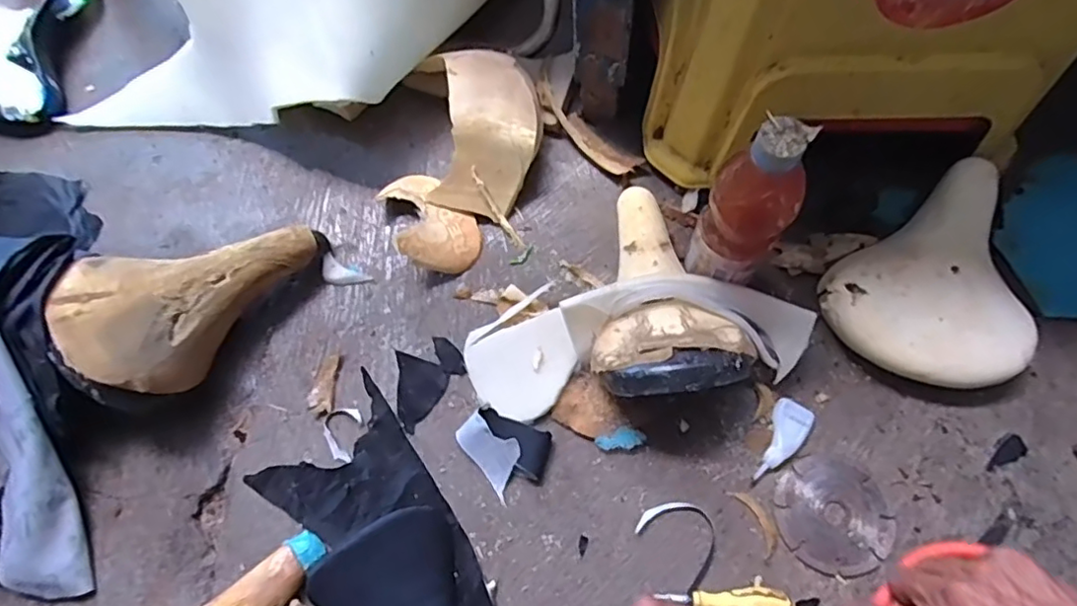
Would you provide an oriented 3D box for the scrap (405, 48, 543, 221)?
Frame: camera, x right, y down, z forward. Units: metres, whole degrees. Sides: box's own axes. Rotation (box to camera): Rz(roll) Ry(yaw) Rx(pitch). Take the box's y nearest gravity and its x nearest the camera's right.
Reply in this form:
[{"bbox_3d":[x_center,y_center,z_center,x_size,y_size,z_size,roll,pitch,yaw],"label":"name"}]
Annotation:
[{"bbox_3d":[-0.062,-0.194,0.641,0.128,0.081,0.192,-12,70,-3],"label":"scrap"}]

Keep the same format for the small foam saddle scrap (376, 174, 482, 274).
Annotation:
[{"bbox_3d":[-0.111,-0.089,0.629,0.080,0.044,0.120,-24,71,-7],"label":"small foam saddle scrap"}]

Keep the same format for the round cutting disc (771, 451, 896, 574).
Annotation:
[{"bbox_3d":[0.258,0.186,0.542,0.093,0.004,0.097,-2,68,5],"label":"round cutting disc"}]

